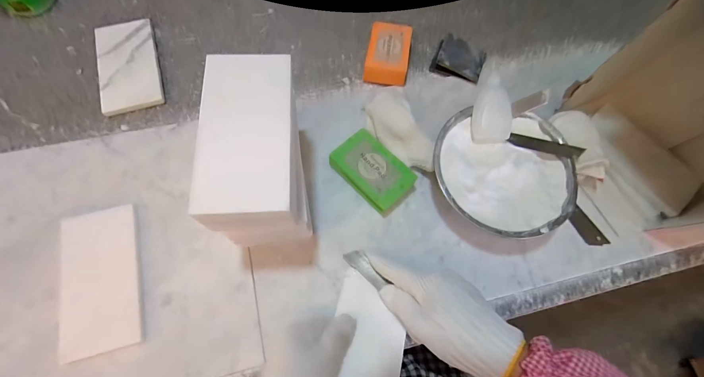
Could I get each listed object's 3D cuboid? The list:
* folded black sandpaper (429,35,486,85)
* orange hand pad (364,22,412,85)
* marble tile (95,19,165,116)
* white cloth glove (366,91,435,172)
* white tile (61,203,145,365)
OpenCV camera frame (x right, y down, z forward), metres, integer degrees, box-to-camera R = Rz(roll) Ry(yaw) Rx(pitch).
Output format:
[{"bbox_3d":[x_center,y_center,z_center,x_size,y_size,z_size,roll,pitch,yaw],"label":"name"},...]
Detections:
[{"bbox_3d":[0.161,-0.195,0.476,0.071,0.026,0.076,24,68,7],"label":"folded black sandpaper"},{"bbox_3d":[0.052,-0.193,0.461,0.058,0.032,0.097,10,67,1],"label":"orange hand pad"},{"bbox_3d":[-0.304,-0.169,0.434,0.072,0.013,0.146,-17,69,-10],"label":"marble tile"},{"bbox_3d":[0.060,-0.071,0.408,0.059,0.047,0.115,-25,71,-13],"label":"white cloth glove"},{"bbox_3d":[-0.260,0.093,0.330,0.071,0.011,0.144,-14,68,-9],"label":"white tile"}]

